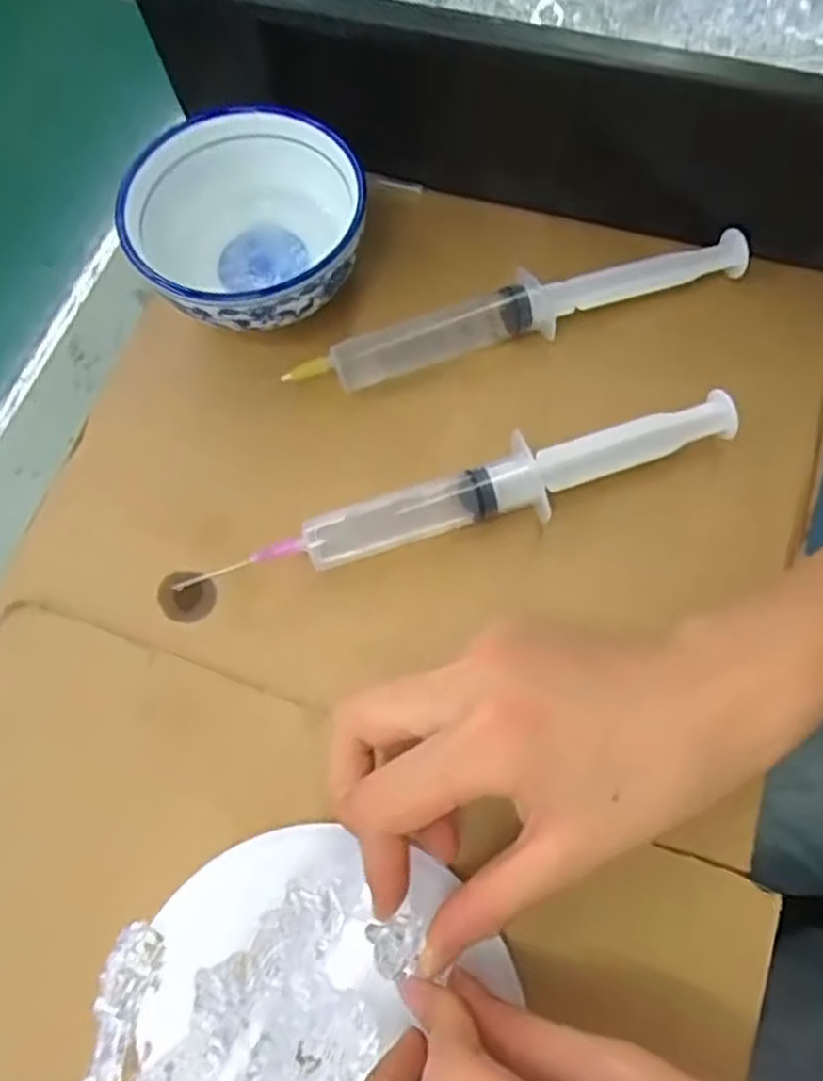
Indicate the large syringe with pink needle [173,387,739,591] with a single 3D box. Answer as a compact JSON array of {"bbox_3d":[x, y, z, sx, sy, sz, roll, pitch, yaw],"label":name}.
[{"bbox_3d":[0.022,-0.018,0.298,0.217,0.019,0.028,-14,70,-3],"label":"large syringe with pink needle"}]

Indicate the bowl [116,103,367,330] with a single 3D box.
[{"bbox_3d":[-0.069,-0.131,0.331,0.097,0.055,0.104,-1,69,2],"label":"bowl"}]

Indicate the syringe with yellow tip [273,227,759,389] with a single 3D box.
[{"bbox_3d":[0.049,-0.101,0.331,0.206,0.021,0.023,-18,70,-5],"label":"syringe with yellow tip"}]

